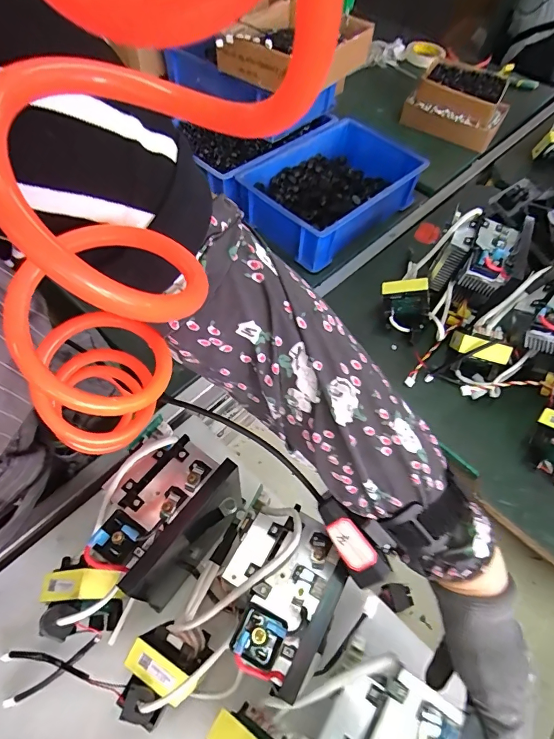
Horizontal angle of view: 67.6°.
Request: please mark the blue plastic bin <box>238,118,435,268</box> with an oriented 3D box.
[{"bbox_3d":[0.094,-0.333,0.755,0.210,0.092,0.285,41,63,19],"label":"blue plastic bin"}]

